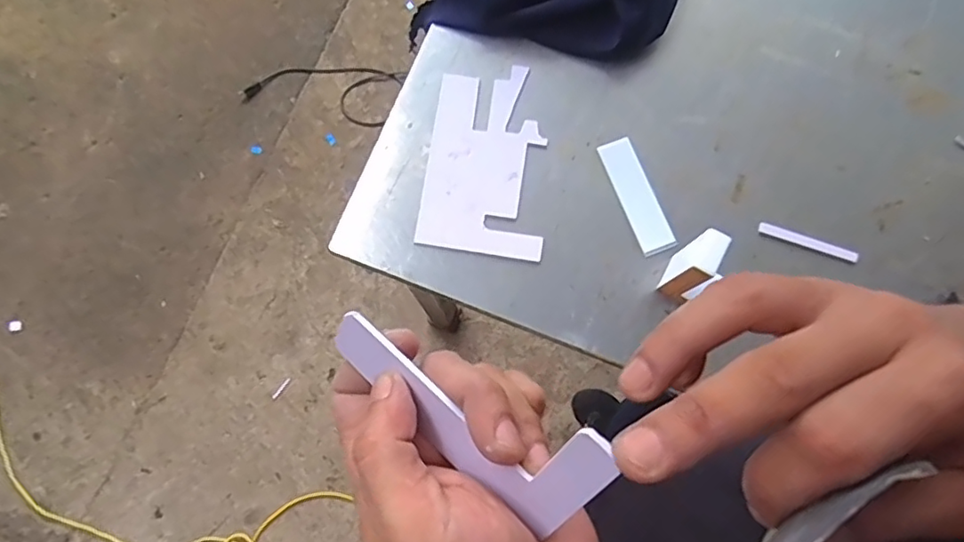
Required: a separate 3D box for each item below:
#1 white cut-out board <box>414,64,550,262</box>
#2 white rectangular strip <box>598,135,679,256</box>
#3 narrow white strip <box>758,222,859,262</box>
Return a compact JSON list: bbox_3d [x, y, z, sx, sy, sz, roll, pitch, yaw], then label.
[{"bbox_3d":[0.008,-0.129,0.673,0.132,0.008,0.221,7,79,3],"label":"white cut-out board"},{"bbox_3d":[0.175,-0.086,0.661,0.040,0.007,0.136,-21,79,-3],"label":"white rectangular strip"},{"bbox_3d":[0.362,-0.033,0.649,0.109,0.005,0.012,19,80,5],"label":"narrow white strip"}]

